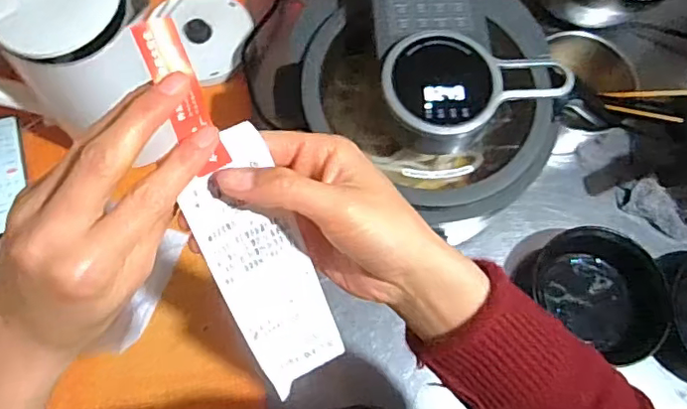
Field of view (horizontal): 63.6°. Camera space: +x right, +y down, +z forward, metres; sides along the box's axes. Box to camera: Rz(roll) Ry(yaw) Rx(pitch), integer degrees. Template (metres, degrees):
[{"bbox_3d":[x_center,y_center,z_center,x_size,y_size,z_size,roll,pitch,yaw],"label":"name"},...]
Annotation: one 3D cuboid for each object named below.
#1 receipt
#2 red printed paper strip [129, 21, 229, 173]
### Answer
[{"bbox_3d":[-0.044,0.036,0.309,0.051,0.017,0.151,-25,115,-10],"label":"receipt"},{"bbox_3d":[-0.078,-0.052,0.270,0.020,0.008,0.075,-27,111,-24],"label":"red printed paper strip"}]

